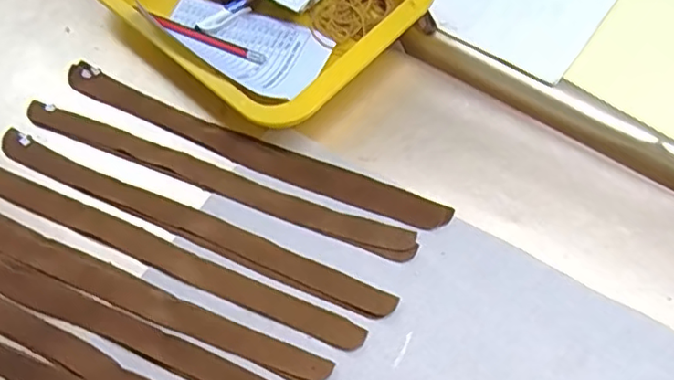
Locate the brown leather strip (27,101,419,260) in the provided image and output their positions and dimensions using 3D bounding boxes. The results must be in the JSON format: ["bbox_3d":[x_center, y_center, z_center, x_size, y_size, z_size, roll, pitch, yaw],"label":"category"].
[{"bbox_3d":[-0.094,-0.010,0.445,0.314,0.004,0.027,19,63,12],"label":"brown leather strip"}]

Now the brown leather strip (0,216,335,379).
[{"bbox_3d":[-0.156,0.061,0.404,0.319,0.005,0.027,21,64,13],"label":"brown leather strip"}]

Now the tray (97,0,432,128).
[{"bbox_3d":[-0.065,-0.164,0.507,0.246,0.044,0.194,37,68,19],"label":"tray"}]

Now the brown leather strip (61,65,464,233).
[{"bbox_3d":[-0.070,-0.034,0.461,0.320,0.007,0.030,22,59,13],"label":"brown leather strip"}]

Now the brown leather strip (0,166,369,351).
[{"bbox_3d":[-0.136,0.041,0.419,0.328,0.006,0.023,22,64,13],"label":"brown leather strip"}]

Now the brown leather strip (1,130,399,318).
[{"bbox_3d":[-0.110,0.021,0.428,0.317,0.006,0.023,21,64,13],"label":"brown leather strip"}]

